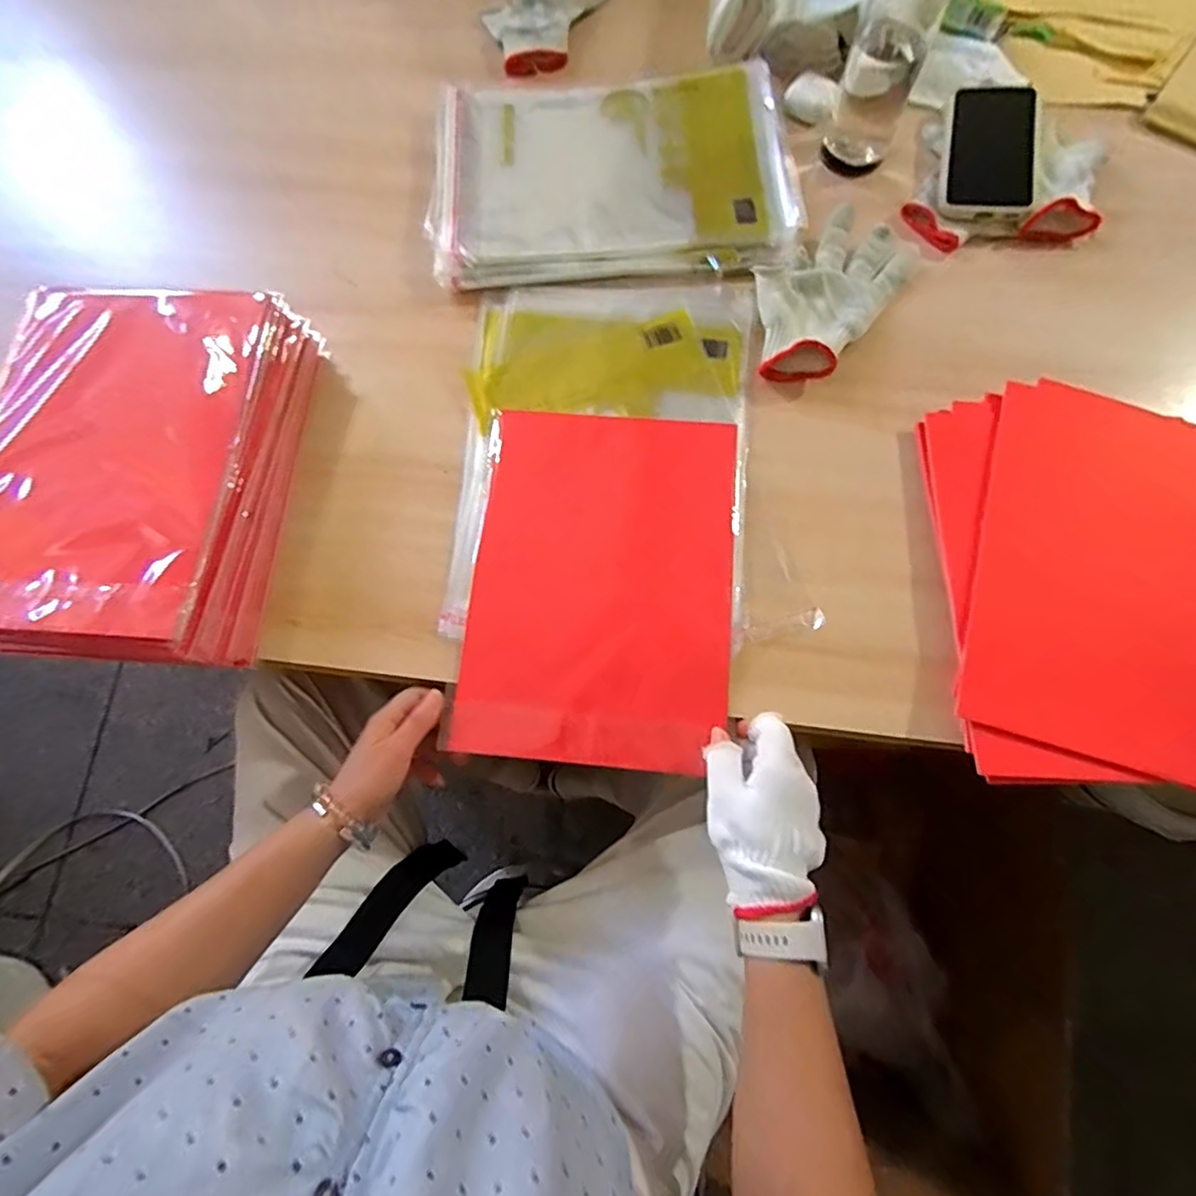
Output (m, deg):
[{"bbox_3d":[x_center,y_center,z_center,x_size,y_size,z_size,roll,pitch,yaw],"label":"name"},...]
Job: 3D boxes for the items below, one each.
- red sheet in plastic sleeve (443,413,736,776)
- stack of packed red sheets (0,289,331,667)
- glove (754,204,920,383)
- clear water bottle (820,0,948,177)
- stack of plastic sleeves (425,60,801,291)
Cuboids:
[{"bbox_3d":[0.002,-0.016,0.485,0.209,0.011,0.290,4,75,4],"label":"red sheet in plastic sleeve"},{"bbox_3d":[-0.380,-0.104,0.488,0.235,0.075,0.309,4,74,3],"label":"stack of packed red sheets"},{"bbox_3d":[0.210,-0.281,0.547,0.099,0.035,0.195,37,78,11],"label":"glove"},{"bbox_3d":[0.260,-0.490,0.532,0.065,0.187,0.053,25,76,9],"label":"clear water bottle"},{"bbox_3d":[0.011,-0.431,0.601,0.343,0.024,0.271,0,73,1],"label":"stack of plastic sleeves"}]

